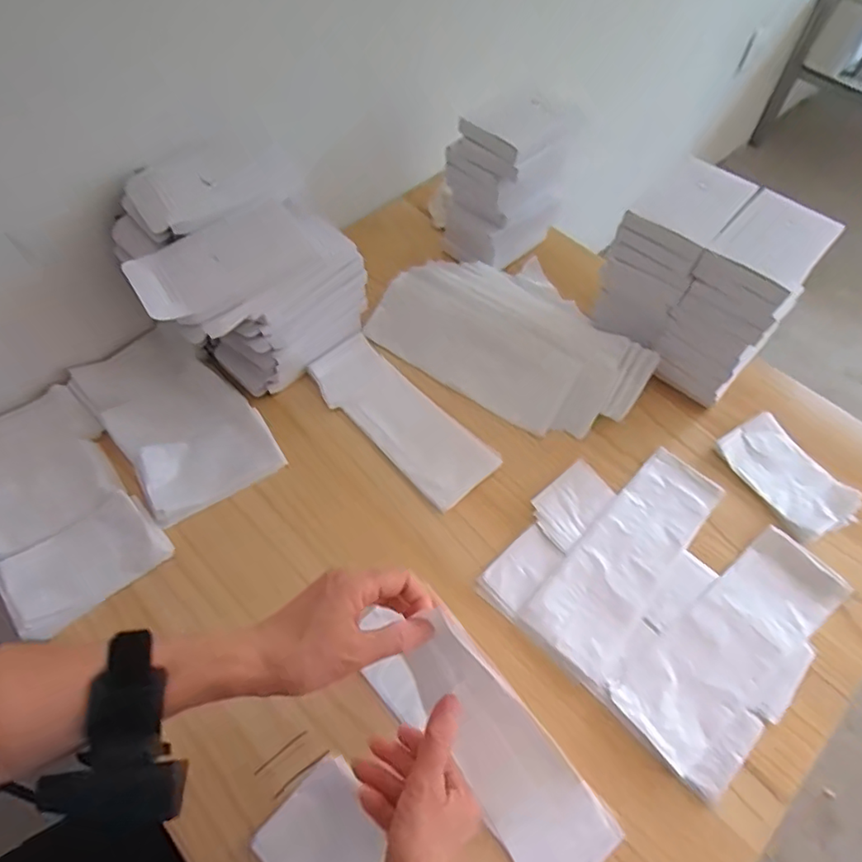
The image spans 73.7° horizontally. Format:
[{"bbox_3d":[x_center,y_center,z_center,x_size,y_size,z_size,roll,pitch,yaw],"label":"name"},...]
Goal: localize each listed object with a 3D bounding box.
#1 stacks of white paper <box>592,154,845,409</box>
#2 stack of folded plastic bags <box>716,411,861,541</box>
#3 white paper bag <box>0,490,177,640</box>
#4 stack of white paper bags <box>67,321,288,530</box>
[{"bbox_3d":[0.289,-0.160,0.613,0.174,0.158,0.132,40,65,20],"label":"stacks of white paper"},{"bbox_3d":[0.372,0.046,0.600,0.080,0.021,0.132,-26,63,-17],"label":"stack of folded plastic bags"},{"bbox_3d":[-0.319,0.119,0.524,0.135,0.011,0.079,-34,66,-21],"label":"white paper bag"},{"bbox_3d":[-0.277,-0.021,0.616,0.132,0.018,0.235,-35,66,-21],"label":"stack of white paper bags"}]

